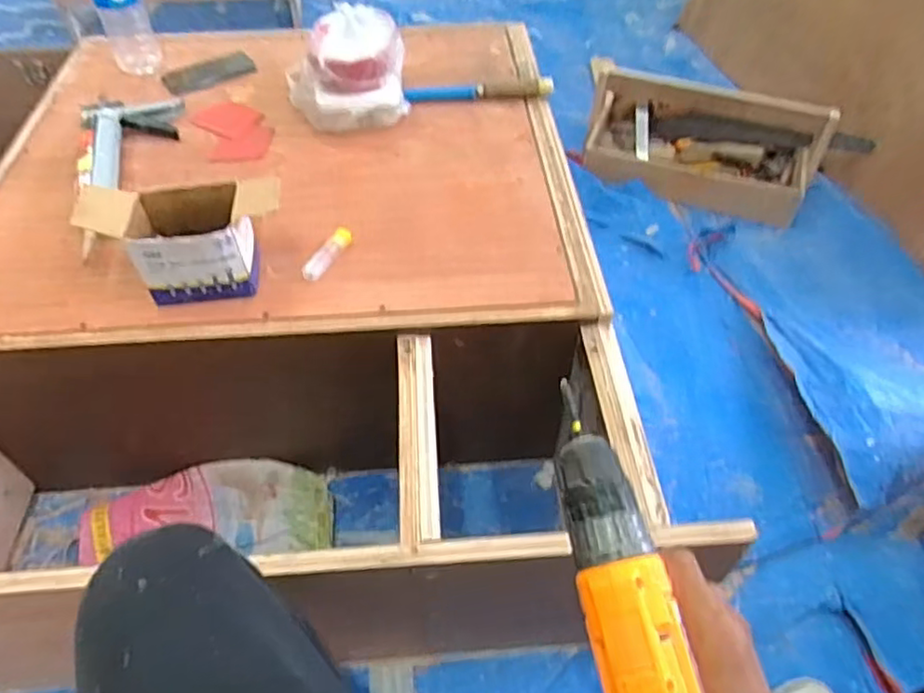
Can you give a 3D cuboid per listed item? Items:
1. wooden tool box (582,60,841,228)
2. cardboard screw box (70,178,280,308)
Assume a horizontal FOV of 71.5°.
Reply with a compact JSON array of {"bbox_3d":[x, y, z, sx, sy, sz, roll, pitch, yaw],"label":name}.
[{"bbox_3d":[0.543,-0.472,1.472,0.519,0.186,0.250,23,54,15],"label":"wooden tool box"},{"bbox_3d":[-0.327,-0.127,0.781,0.217,0.112,0.100,-4,50,-4],"label":"cardboard screw box"}]

